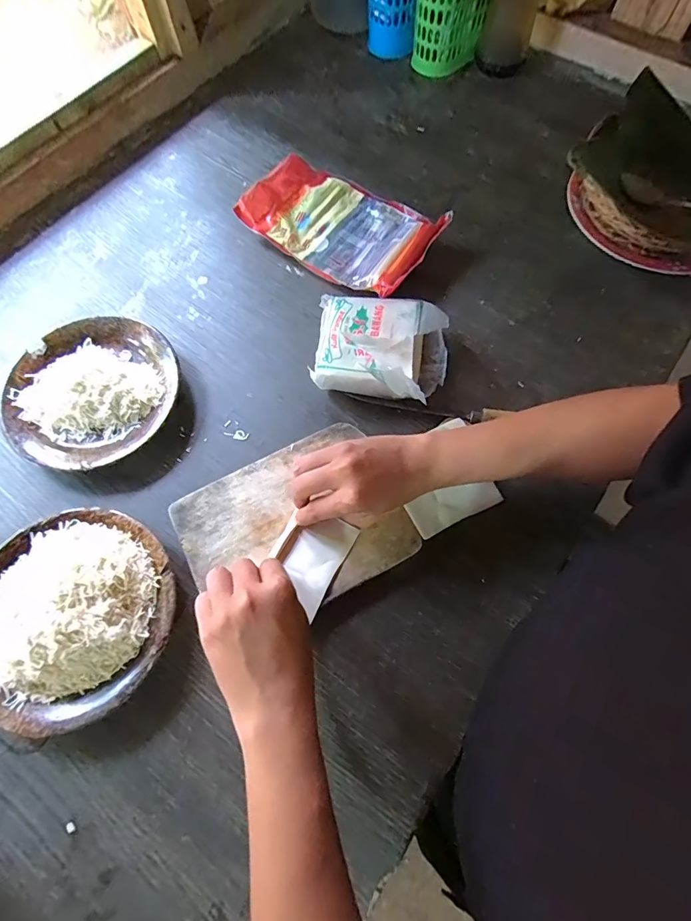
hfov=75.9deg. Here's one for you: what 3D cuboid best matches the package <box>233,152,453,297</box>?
[{"bbox_3d":[-0.004,-0.308,0.573,0.232,0.032,0.152,34,73,13],"label":"package"}]

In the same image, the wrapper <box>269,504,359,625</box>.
[{"bbox_3d":[-0.035,0.089,0.420,0.063,0.009,0.087,27,72,10],"label":"wrapper"}]

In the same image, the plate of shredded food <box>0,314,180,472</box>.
[{"bbox_3d":[-0.277,-0.078,0.487,0.181,0.037,0.174,0,69,1],"label":"plate of shredded food"}]

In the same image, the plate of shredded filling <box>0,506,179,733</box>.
[{"bbox_3d":[-0.249,0.134,0.395,0.183,0.052,0.177,0,69,1],"label":"plate of shredded filling"}]

